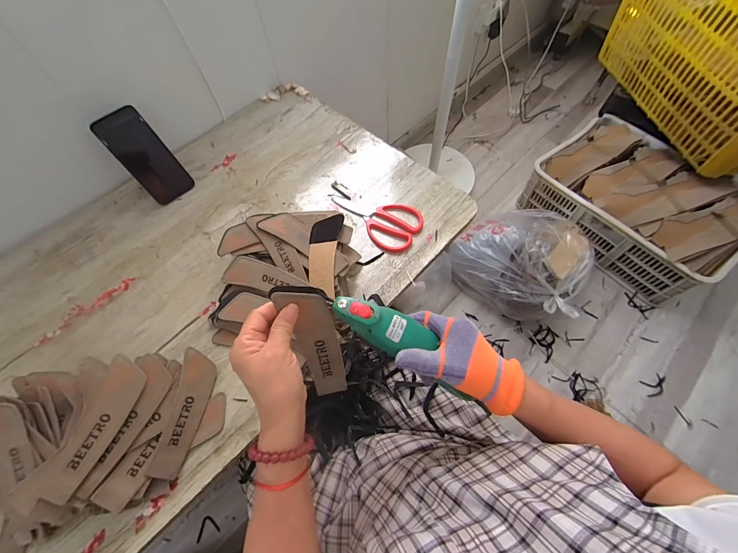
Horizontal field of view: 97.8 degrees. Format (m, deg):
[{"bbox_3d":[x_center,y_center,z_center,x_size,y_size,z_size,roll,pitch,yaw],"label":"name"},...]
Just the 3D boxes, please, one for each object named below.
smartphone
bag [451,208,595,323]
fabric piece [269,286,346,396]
[{"bbox_3d":[-0.426,-0.228,0.619,0.004,0.167,0.083,19,58,45],"label":"smartphone"},{"bbox_3d":[0.480,-0.080,1.003,0.362,0.238,0.330,32,69,18],"label":"bag"},{"bbox_3d":[-0.059,0.077,0.368,0.050,0.163,0.009,-15,31,-4],"label":"fabric piece"}]

